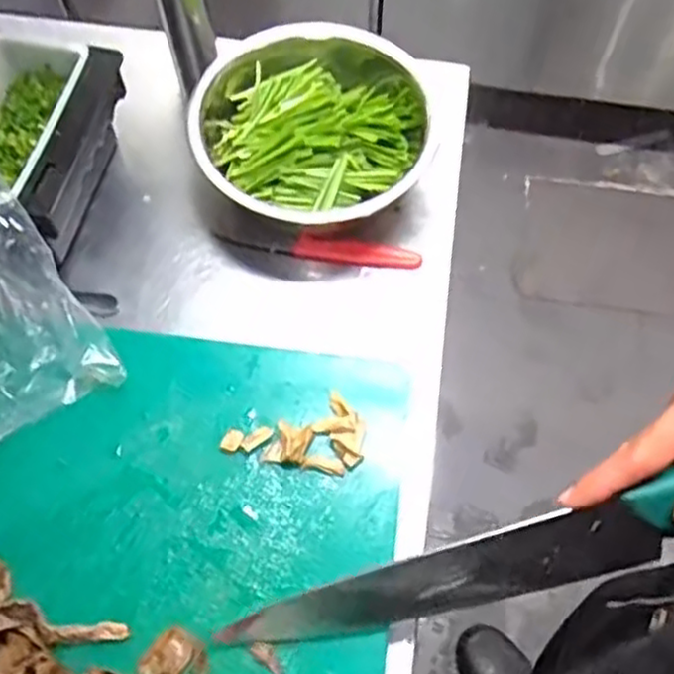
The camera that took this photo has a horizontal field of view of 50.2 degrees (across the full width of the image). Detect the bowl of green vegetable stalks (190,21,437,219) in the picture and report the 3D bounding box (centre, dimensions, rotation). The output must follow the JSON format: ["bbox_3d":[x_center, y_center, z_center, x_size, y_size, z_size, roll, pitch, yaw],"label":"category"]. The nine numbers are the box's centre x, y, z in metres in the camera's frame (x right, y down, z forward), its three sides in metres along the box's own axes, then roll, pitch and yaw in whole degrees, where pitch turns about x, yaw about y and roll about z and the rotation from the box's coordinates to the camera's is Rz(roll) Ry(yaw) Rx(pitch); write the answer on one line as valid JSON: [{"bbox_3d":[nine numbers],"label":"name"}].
[{"bbox_3d":[-0.018,-0.153,0.544,0.171,0.075,0.182,0,64,-1],"label":"bowl of green vegetable stalks"}]

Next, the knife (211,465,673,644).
[{"bbox_3d":[0.108,0.116,0.385,0.345,0.042,0.033,-19,61,9],"label":"knife"}]

